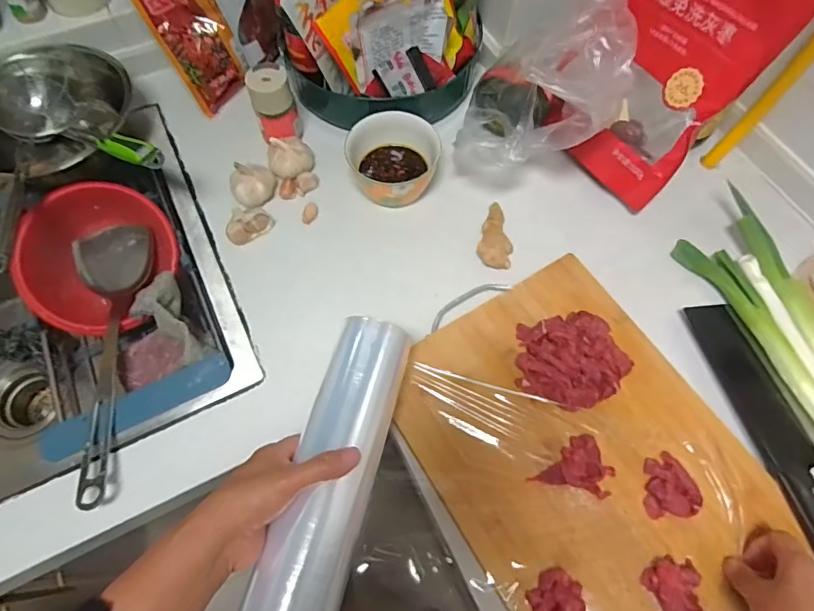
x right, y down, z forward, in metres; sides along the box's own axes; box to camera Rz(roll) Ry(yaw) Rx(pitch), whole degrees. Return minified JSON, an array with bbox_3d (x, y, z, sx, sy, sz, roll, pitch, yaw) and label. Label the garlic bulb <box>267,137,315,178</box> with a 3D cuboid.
[{"bbox_3d":[-0.146,-0.184,0.611,0.056,0.040,0.046,-18,66,-9],"label":"garlic bulb"}]

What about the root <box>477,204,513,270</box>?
[{"bbox_3d":[0.110,-0.089,0.576,0.040,0.023,0.091,12,67,7],"label":"root"}]

